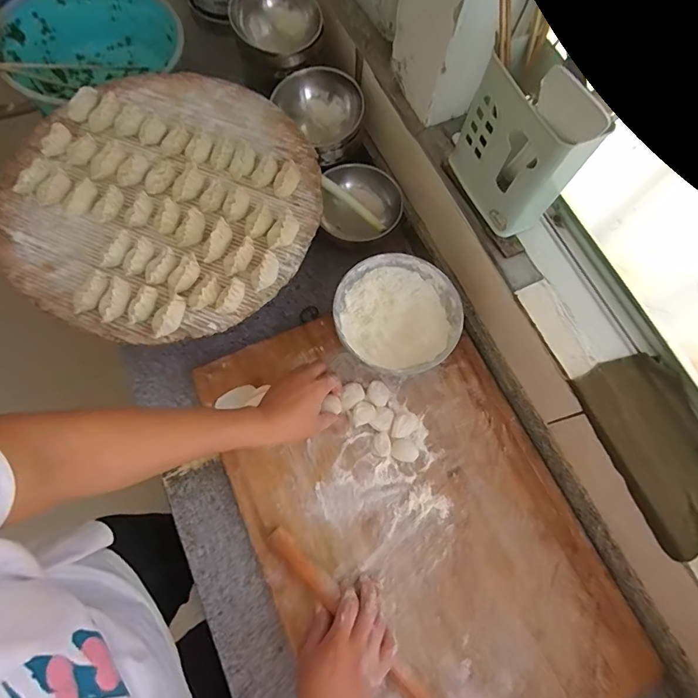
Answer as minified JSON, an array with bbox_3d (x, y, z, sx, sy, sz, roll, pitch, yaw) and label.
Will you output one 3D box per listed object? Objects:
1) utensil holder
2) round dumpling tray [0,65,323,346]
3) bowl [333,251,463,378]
[{"bbox_3d":[0.192,-0.232,0.493,0.075,0.197,0.140,-29,76,-7],"label":"utensil holder"},{"bbox_3d":[-0.243,-0.215,0.598,0.386,0.053,0.419,1,69,-4],"label":"round dumpling tray"},{"bbox_3d":[0.068,-0.044,0.620,0.166,0.064,0.164,1,69,-4],"label":"bowl"}]

